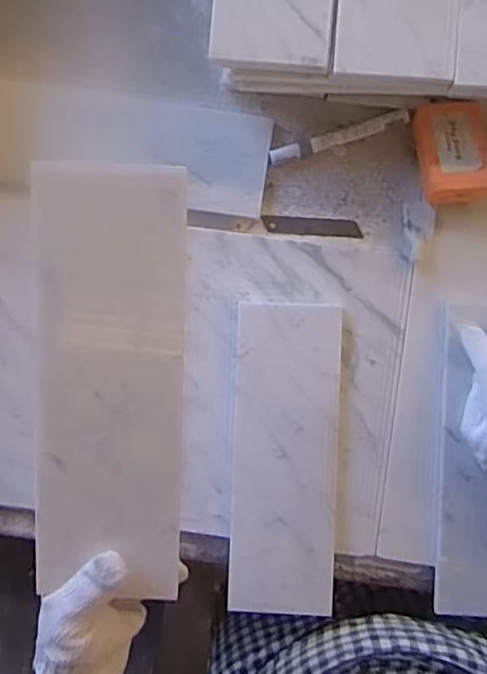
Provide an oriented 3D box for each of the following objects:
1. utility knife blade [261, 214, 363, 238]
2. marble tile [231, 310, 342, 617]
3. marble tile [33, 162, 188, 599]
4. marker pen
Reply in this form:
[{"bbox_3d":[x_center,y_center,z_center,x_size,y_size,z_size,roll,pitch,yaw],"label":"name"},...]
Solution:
[{"bbox_3d":[0.070,-0.113,0.618,0.099,0.006,0.019,4,89,1],"label":"utility knife blade"},{"bbox_3d":[0.042,0.120,0.594,0.100,0.006,0.301,2,89,1],"label":"marble tile"},{"bbox_3d":[-0.090,0.037,0.411,0.098,0.012,0.295,2,102,-8],"label":"marble tile"},{"bbox_3d":[0.095,-0.199,0.600,0.141,0.013,0.016,-16,88,1],"label":"marker pen"}]

